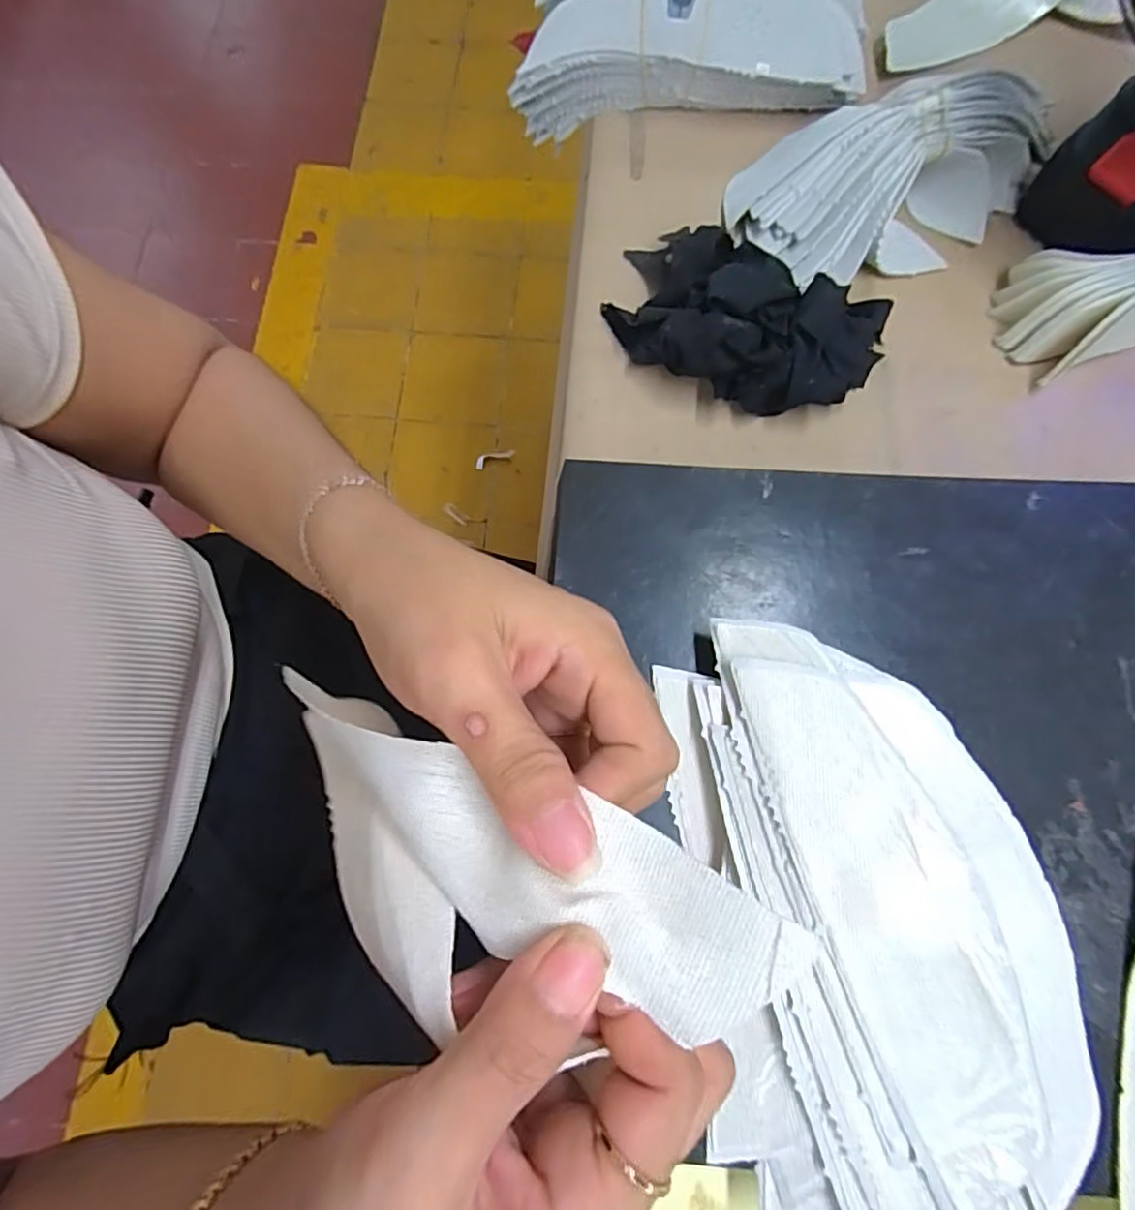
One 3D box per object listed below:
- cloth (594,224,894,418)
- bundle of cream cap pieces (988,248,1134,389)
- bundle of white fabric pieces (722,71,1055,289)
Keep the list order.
[{"bbox_3d":[0.094,-0.158,0.337,0.150,0.045,0.086,24,77,7],"label":"cloth"},{"bbox_3d":[0.337,-0.191,0.340,0.184,0.053,0.066,-21,76,-4],"label":"bundle of cream cap pieces"},{"bbox_3d":[0.192,-0.246,0.355,0.190,0.052,0.101,-8,75,-1],"label":"bundle of white fabric pieces"}]

